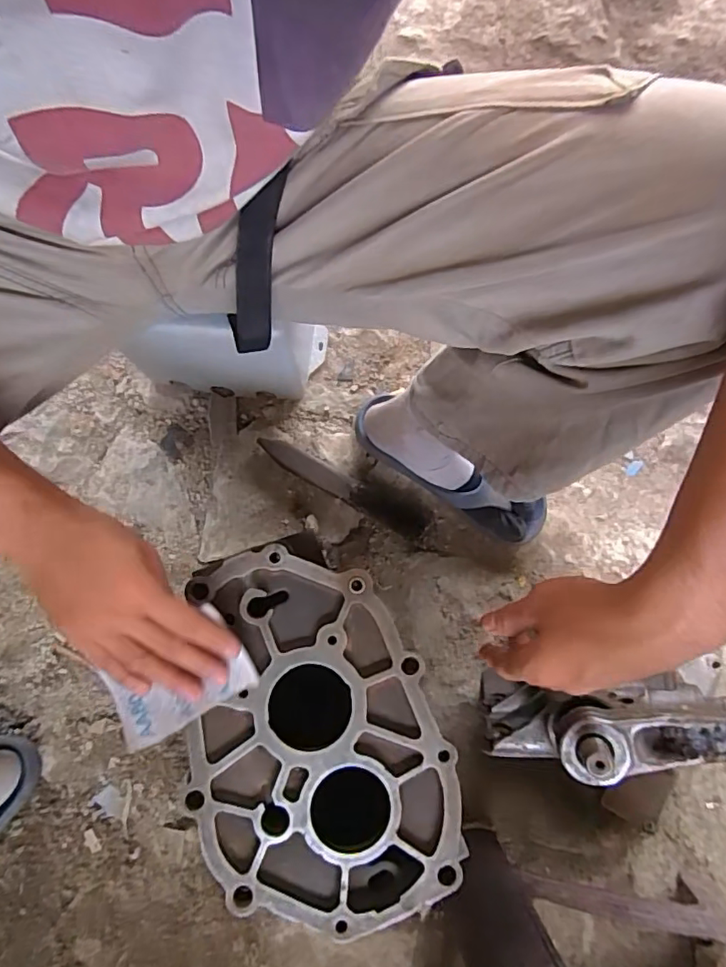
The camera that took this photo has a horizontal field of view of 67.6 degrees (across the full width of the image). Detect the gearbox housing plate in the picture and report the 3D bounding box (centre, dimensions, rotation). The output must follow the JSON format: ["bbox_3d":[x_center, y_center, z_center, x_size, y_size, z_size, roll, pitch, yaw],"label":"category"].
[{"bbox_3d":[-0.038,0.182,0.400,0.174,0.035,0.264,-19,76,-4],"label":"gearbox housing plate"}]

